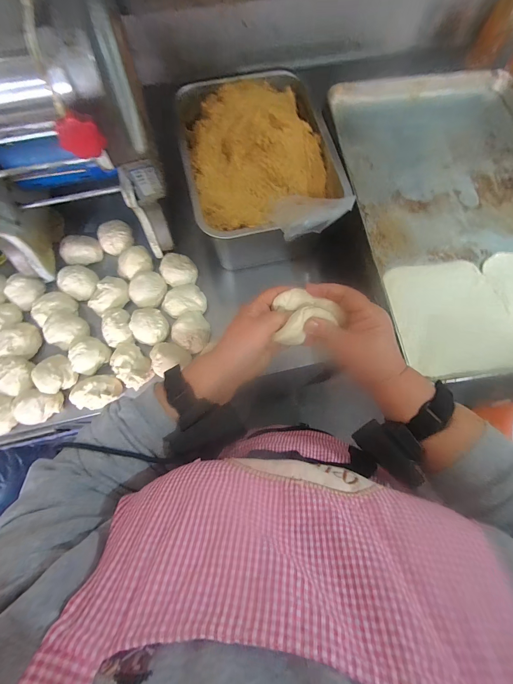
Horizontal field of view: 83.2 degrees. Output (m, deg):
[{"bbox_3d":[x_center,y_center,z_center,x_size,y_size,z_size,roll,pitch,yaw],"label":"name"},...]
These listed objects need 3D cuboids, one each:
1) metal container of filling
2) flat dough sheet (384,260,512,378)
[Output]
[{"bbox_3d":[0.002,-0.323,0.551,0.259,0.164,0.363,-12,75,-4],"label":"metal container of filling"},{"bbox_3d":[0.315,-0.042,0.470,0.198,0.018,0.185,-5,76,-5],"label":"flat dough sheet"}]

